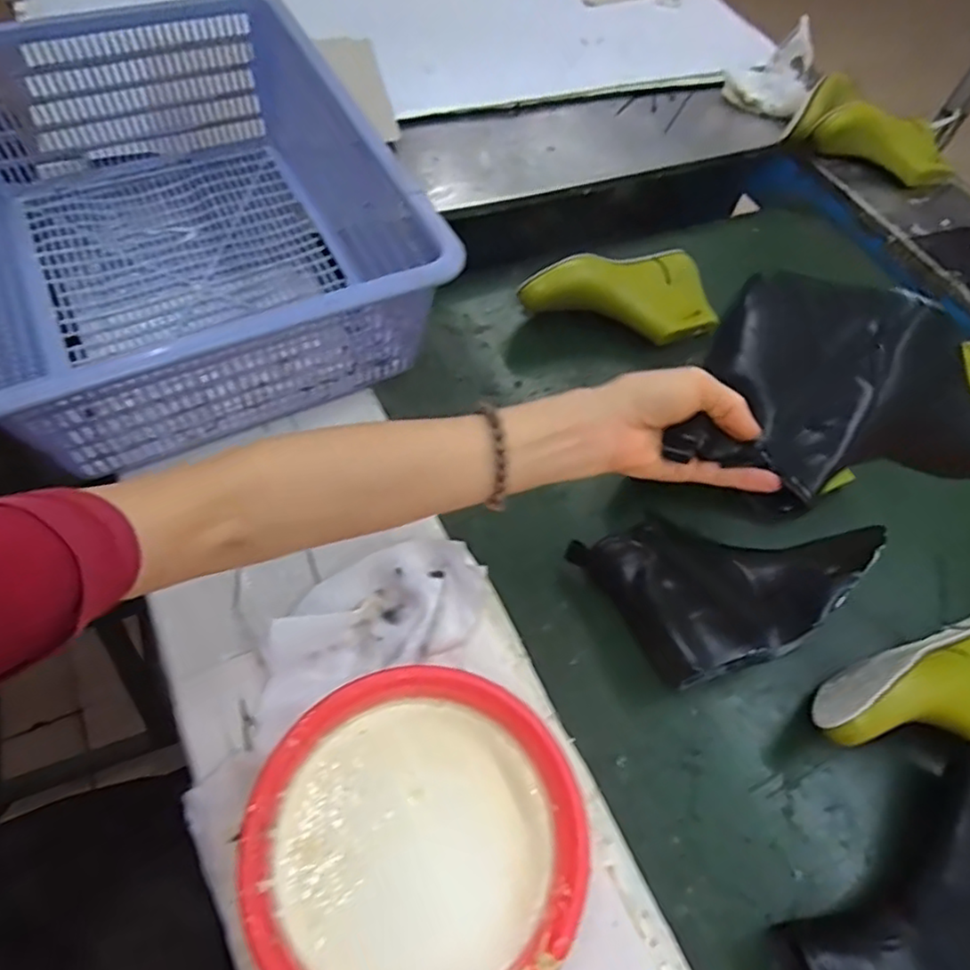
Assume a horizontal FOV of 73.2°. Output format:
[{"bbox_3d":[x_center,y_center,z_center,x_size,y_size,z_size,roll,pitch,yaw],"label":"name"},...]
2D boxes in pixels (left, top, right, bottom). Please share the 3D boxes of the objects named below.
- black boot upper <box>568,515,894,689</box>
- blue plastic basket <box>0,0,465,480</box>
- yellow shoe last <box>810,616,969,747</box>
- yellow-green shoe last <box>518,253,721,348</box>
[{"bbox_3d":[0.216,0.077,0.561,0.238,0.061,0.148,-14,61,-13],"label":"black boot upper"},{"bbox_3d":[-0.265,-0.251,0.617,0.421,0.156,0.469,-23,64,-19],"label":"blue plastic basket"},{"bbox_3d":[0.369,0.173,0.516,0.229,0.077,0.105,-16,61,-14],"label":"yellow shoe last"},{"bbox_3d":[0.157,-0.210,0.739,0.234,0.067,0.094,-10,60,-12],"label":"yellow-green shoe last"}]

